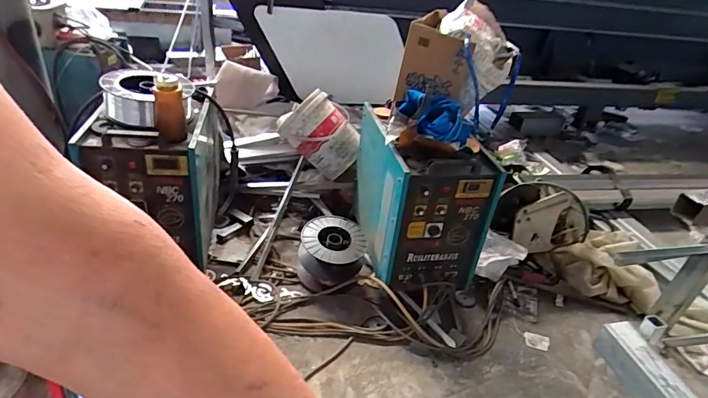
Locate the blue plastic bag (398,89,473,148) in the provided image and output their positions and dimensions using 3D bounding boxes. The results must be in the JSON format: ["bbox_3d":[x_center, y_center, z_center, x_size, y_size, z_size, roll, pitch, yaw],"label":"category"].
[{"bbox_3d":[0.260,-0.266,1.425,0.237,0.125,0.124,17,34,14],"label":"blue plastic bag"}]

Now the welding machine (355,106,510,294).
[{"bbox_3d":[0.258,-0.035,1.758,0.399,0.555,0.572,0,34,-11],"label":"welding machine"}]

